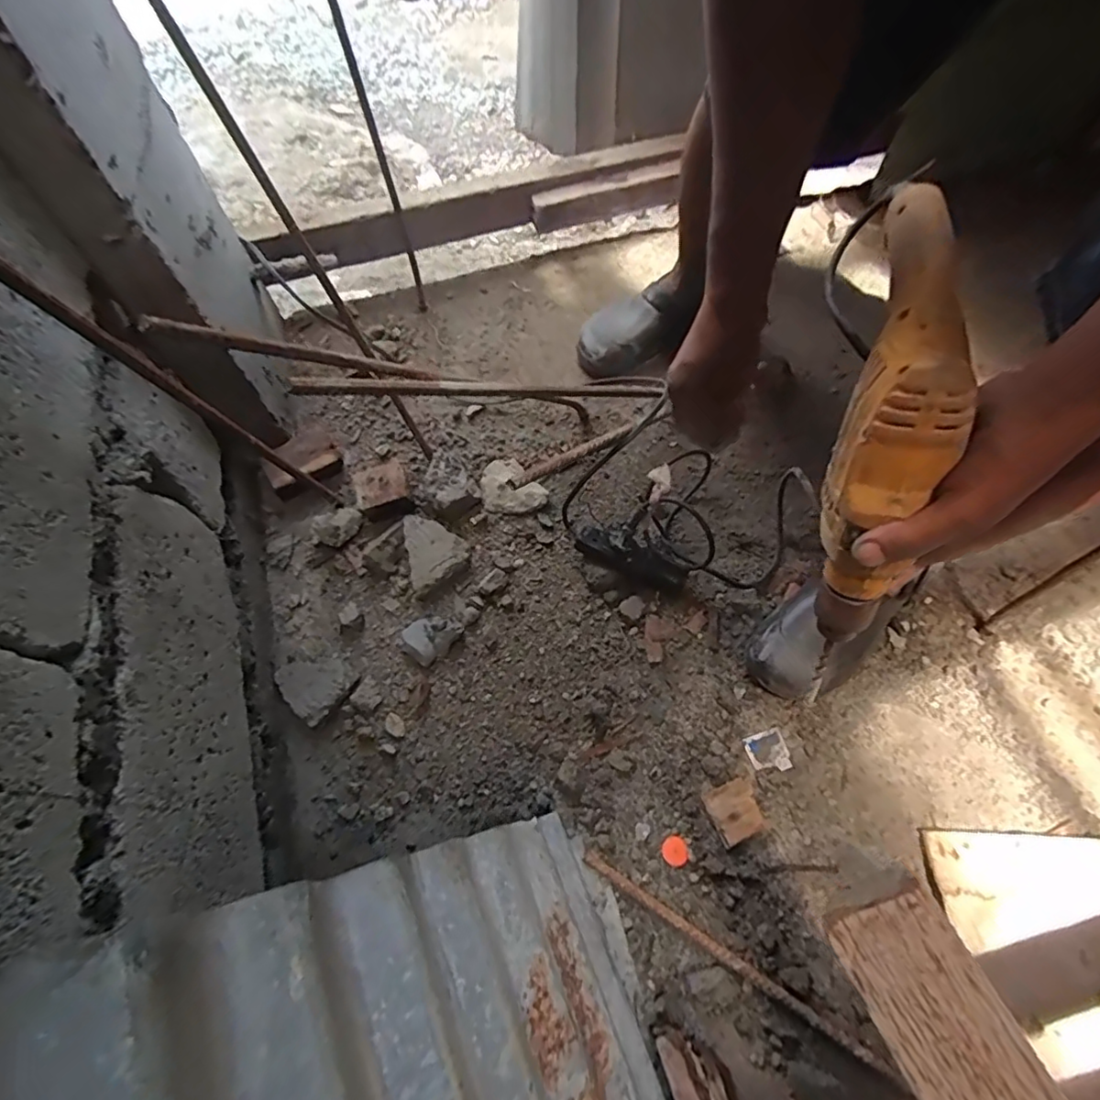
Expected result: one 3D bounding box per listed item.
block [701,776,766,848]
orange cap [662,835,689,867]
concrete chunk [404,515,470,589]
[{"bbox_3d":[0.201,0.283,0.624,0.052,0.007,0.055,-21,64,-10],"label":"block"},{"bbox_3d":[0.132,0.318,0.608,0.027,0.004,0.026,0,62,0],"label":"orange cap"},{"bbox_3d":[-0.150,-0.002,0.773,0.076,0.026,0.100,-12,63,-6],"label":"concrete chunk"}]

